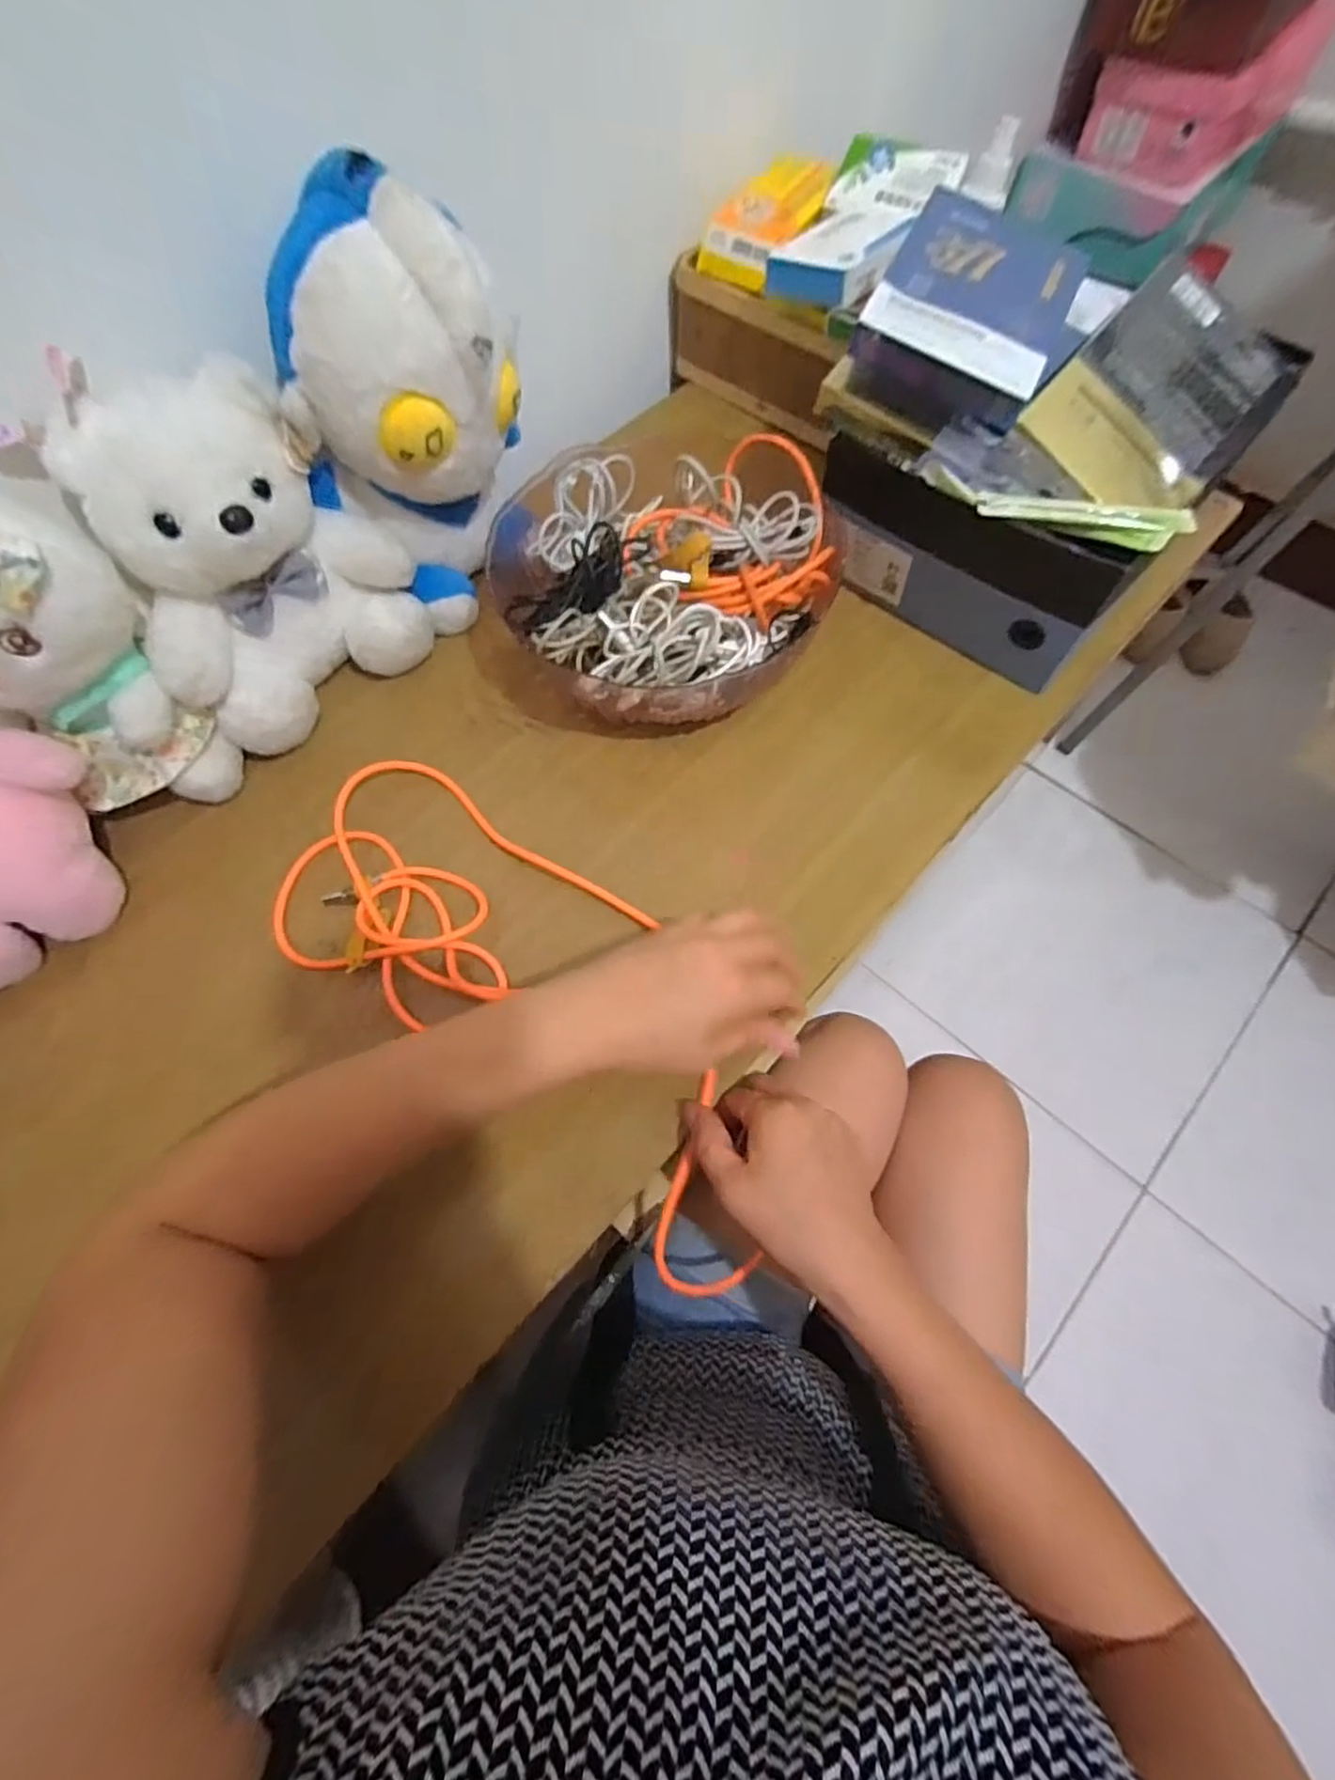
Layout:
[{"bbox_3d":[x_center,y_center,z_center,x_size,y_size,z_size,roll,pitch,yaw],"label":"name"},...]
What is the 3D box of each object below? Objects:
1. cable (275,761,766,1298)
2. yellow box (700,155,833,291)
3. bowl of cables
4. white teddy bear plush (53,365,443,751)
[{"bbox_3d":[-0.086,0.072,0.418,0.415,0.051,0.169,41,76,11],"label":"cable"},{"bbox_3d":[0.096,-0.612,0.592,0.071,0.030,0.152,28,70,14],"label":"yellow box"},{"bbox_3d":[-0.005,-0.233,0.496,0.244,0.101,0.224,-21,69,-8],"label":"bowl of cables"},{"bbox_3d":[-0.279,-0.213,0.443,0.103,0.192,0.175,41,74,15],"label":"white teddy bear plush"}]

